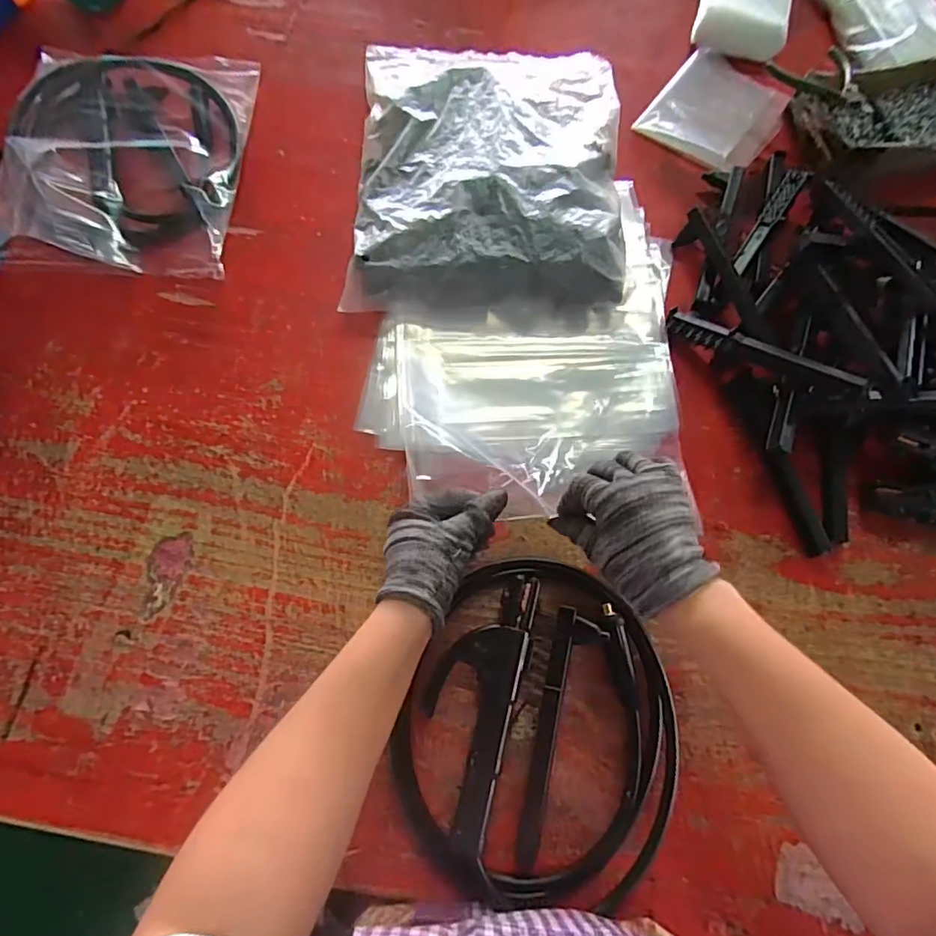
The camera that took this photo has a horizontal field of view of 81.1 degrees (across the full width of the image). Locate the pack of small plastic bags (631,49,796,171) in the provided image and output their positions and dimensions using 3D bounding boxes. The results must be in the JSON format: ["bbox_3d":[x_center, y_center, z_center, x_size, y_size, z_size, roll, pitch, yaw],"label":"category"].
[{"bbox_3d":[0.301,-0.434,0.664,0.137,0.011,0.172,34,74,11],"label":"pack of small plastic bags"}]

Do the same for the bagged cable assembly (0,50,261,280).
[{"bbox_3d":[-0.380,-0.352,0.610,0.244,0.040,0.309,1,70,0],"label":"bagged cable assembly"}]

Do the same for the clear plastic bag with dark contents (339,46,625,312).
[{"bbox_3d":[0.024,-0.346,0.598,0.279,0.067,0.383,1,70,0],"label":"clear plastic bag with dark contents"}]

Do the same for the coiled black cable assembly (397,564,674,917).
[{"bbox_3d":[0.060,0.193,0.427,0.205,0.034,0.237,14,71,4],"label":"coiled black cable assembly"}]

